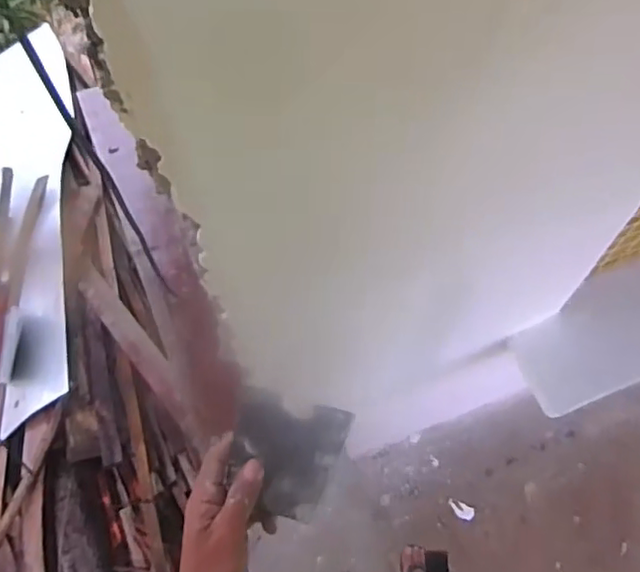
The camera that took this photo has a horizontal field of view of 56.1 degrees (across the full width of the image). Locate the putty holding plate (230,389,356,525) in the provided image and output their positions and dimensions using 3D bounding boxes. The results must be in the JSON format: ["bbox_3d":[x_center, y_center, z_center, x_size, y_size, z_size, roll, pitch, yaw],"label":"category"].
[{"bbox_3d":[-0.030,0.143,0.505,0.093,0.005,0.097,13,87,6],"label":"putty holding plate"}]

